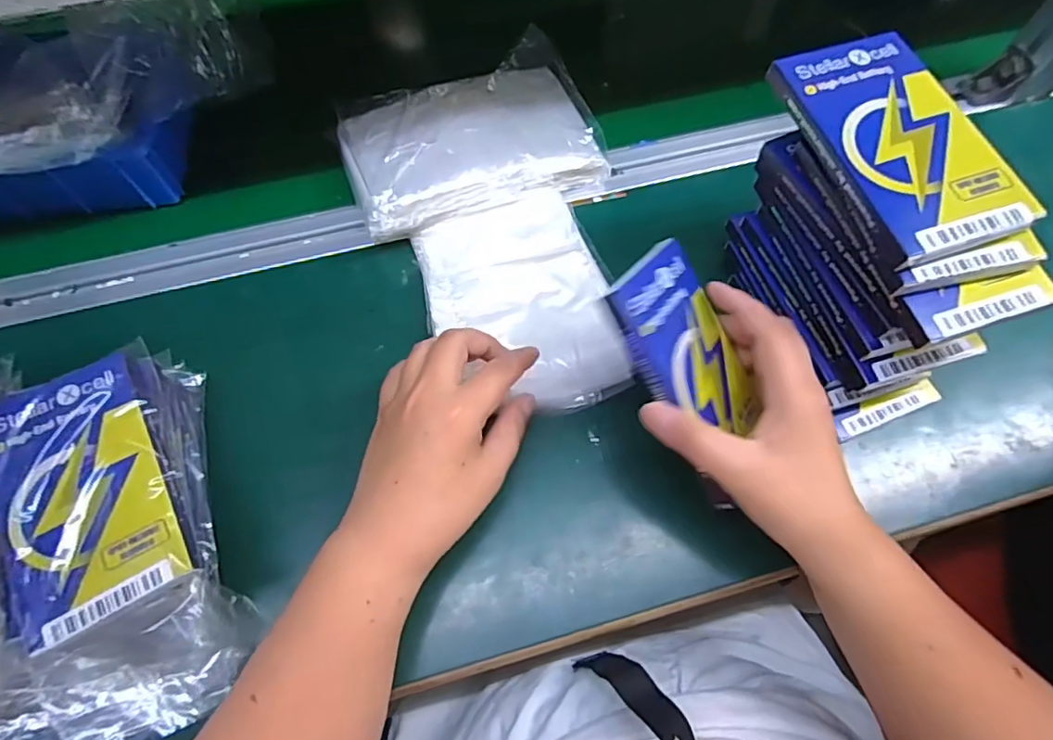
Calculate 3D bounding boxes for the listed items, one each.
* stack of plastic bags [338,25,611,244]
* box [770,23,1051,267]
[{"bbox_3d":[-0.043,-0.182,0.446,0.192,0.034,0.126,-21,67,-10],"label":"stack of plastic bags"},{"bbox_3d":[0.192,-0.120,0.295,0.078,0.012,0.133,-15,66,-7],"label":"box"}]

